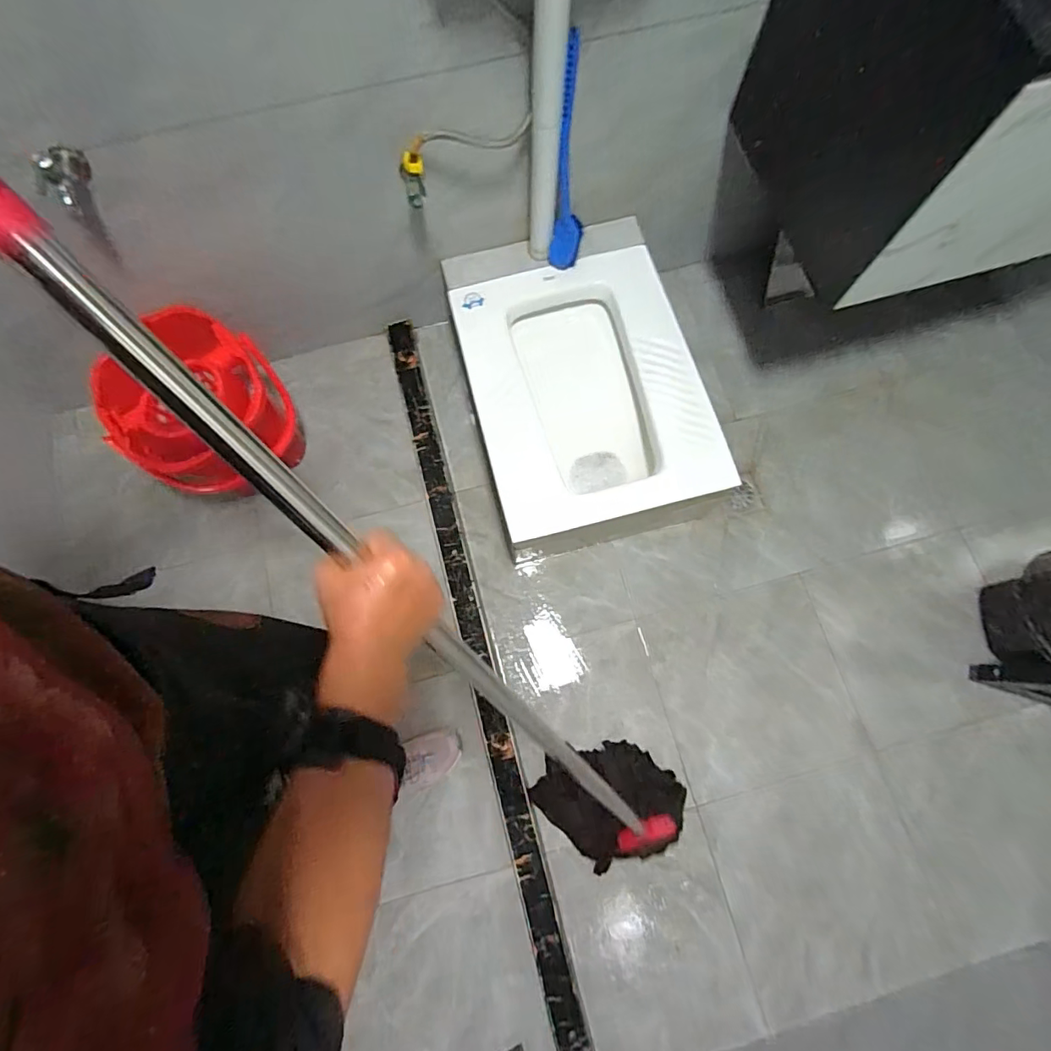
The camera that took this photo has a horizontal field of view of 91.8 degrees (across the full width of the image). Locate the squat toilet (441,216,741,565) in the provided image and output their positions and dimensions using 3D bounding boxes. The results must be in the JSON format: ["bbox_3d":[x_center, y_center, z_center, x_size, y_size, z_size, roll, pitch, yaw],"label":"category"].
[{"bbox_3d":[0.118,-0.313,1.151,0.467,0.198,0.674,-14,76,-2],"label":"squat toilet"}]

